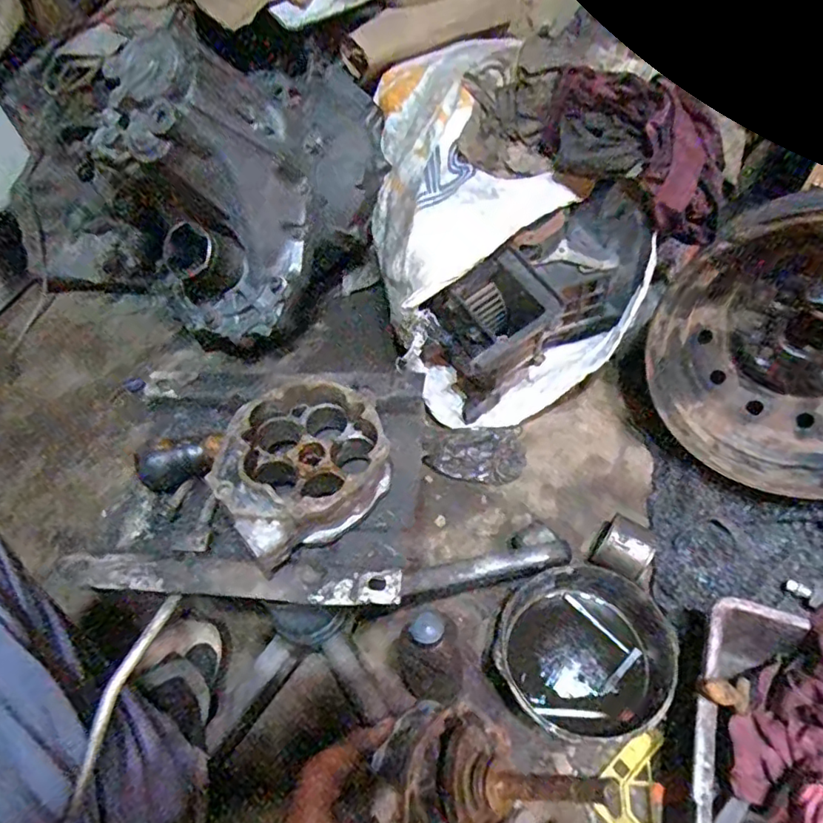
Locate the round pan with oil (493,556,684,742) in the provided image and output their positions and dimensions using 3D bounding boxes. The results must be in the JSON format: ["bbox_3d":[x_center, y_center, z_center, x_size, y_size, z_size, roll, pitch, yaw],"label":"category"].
[{"bbox_3d":[0.206,0.281,0.690,0.192,0.073,0.185,-2,55,3],"label":"round pan with oil"}]

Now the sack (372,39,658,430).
[{"bbox_3d":[0.118,-0.320,0.953,0.356,0.346,0.599,-11,55,-3],"label":"sack"}]

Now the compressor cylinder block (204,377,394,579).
[{"bbox_3d":[-0.076,0.035,0.393,0.121,0.055,0.109,-35,59,-18],"label":"compressor cylinder block"}]

